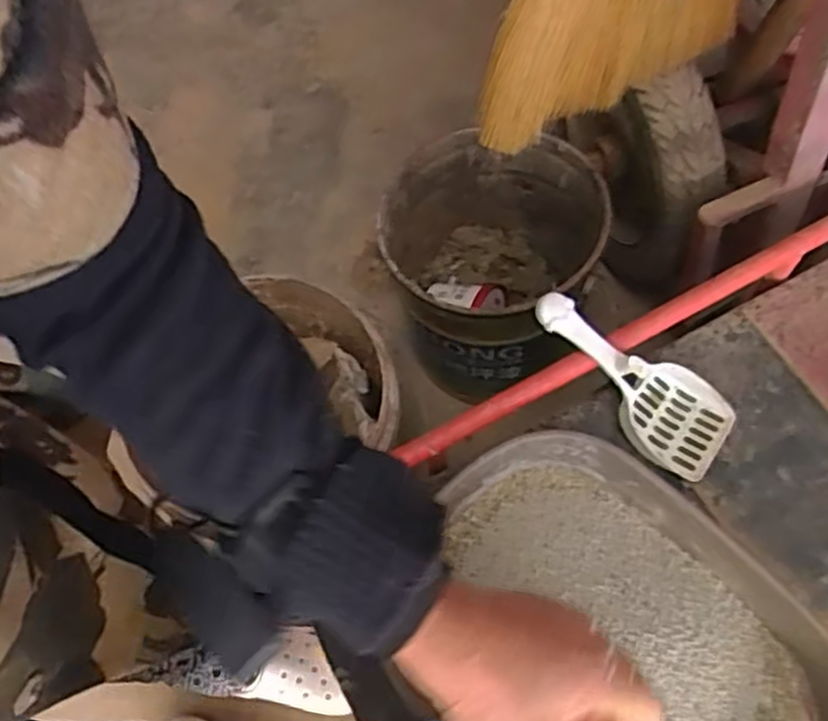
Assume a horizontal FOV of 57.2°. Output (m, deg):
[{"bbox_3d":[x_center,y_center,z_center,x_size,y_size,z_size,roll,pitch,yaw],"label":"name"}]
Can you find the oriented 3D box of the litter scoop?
[{"bbox_3d":[0.206,0.018,0.729,0.226,0.050,0.095,37,68,-14],"label":"litter scoop"}]

